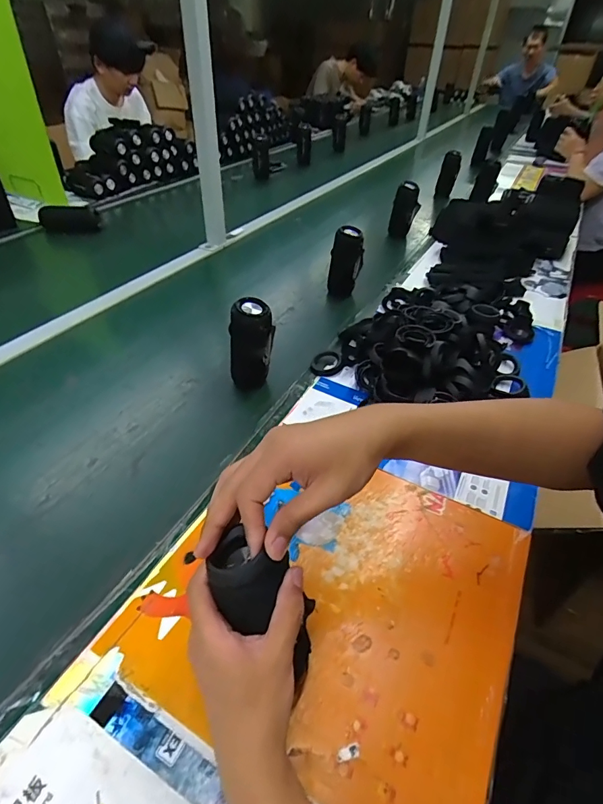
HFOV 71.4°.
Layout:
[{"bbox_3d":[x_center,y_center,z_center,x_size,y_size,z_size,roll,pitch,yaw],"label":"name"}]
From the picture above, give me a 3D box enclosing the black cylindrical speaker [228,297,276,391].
[{"bbox_3d":[-0.081,-0.089,0.710,0.060,0.160,0.059,17,44,13],"label":"black cylindrical speaker"}]

